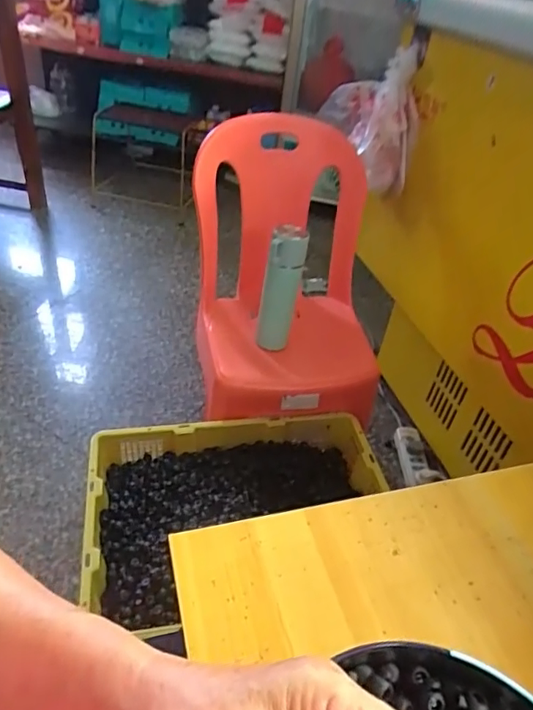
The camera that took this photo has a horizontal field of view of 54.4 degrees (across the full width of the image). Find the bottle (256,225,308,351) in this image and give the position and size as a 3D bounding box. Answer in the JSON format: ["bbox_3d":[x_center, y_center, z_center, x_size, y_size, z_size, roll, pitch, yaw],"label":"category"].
[{"bbox_3d":[0.026,-0.116,0.984,0.069,0.243,0.054,12,40,5],"label":"bottle"}]

